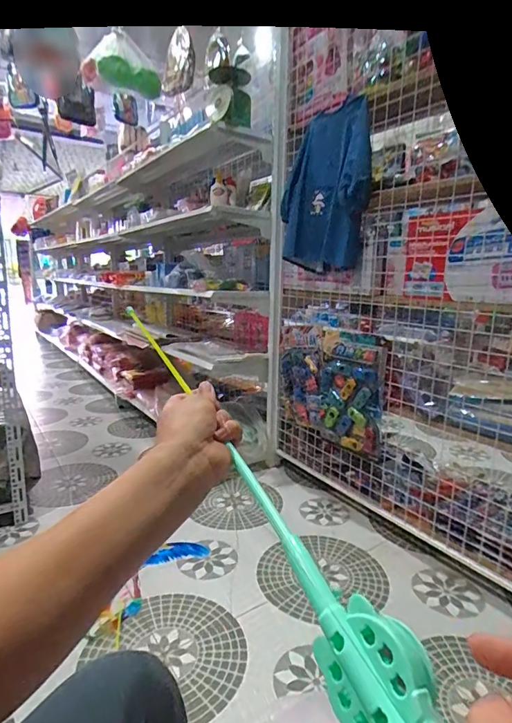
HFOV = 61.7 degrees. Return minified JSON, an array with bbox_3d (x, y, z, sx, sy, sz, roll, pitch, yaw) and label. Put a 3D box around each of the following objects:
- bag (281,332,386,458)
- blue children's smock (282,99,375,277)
[{"bbox_3d":[0.263,0.087,1.602,0.047,0.387,0.507,-7,15,-31],"label":"bag"},{"bbox_3d":[0.239,-0.584,1.461,0.098,0.505,0.374,-7,15,-31],"label":"blue children's smock"}]

